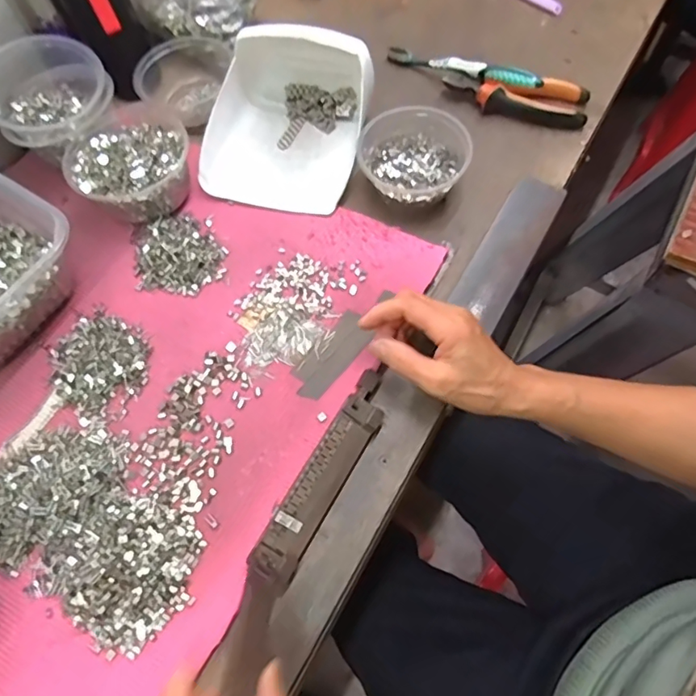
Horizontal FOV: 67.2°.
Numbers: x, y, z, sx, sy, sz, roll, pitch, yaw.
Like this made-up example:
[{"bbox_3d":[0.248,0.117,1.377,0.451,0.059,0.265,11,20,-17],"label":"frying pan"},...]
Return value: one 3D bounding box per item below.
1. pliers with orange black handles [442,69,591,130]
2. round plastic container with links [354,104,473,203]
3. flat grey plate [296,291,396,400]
[{"bbox_3d":[0.180,-0.270,0.563,0.150,0.026,0.050,10,66,9],"label":"pliers with orange black handles"},{"bbox_3d":[0.062,-0.185,0.511,0.100,0.051,0.103,-2,65,3],"label":"round plastic container with links"},{"bbox_3d":[0.002,-0.001,0.457,0.020,0.004,0.117,38,72,14],"label":"flat grey plate"}]

